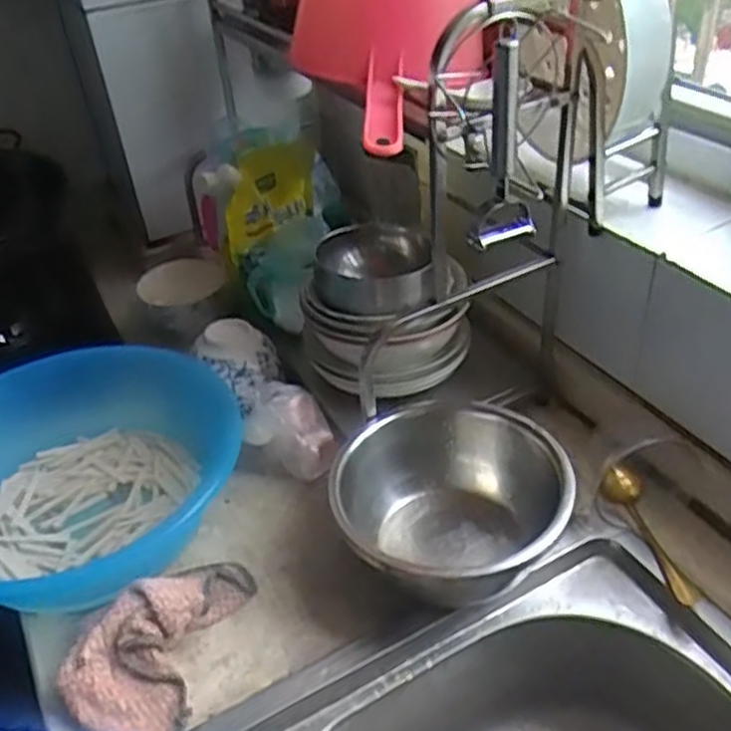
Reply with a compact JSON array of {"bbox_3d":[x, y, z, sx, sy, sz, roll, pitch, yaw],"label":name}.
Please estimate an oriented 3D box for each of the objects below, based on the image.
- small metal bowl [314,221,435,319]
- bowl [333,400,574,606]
[{"bbox_3d":[0.009,-0.102,0.783,0.118,0.041,0.123,-4,37,3],"label":"small metal bowl"},{"bbox_3d":[0.071,0.126,0.652,0.187,0.092,0.171,-4,37,3],"label":"bowl"}]

